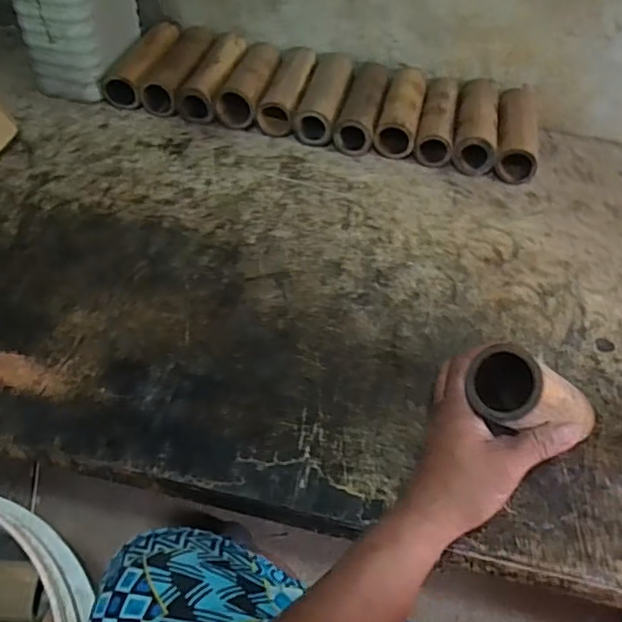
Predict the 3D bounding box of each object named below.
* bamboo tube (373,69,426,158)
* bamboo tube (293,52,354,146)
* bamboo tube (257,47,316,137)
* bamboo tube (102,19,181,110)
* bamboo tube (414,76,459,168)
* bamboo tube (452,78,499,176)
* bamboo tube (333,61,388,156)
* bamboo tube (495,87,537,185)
[{"bbox_3d":[0.133,-0.291,0.847,0.058,0.051,0.179,12,51,5],"label":"bamboo tube"},{"bbox_3d":[0.023,-0.310,0.855,0.055,0.048,0.182,11,51,5],"label":"bamboo tube"},{"bbox_3d":[-0.030,-0.323,0.862,0.053,0.047,0.183,11,51,5],"label":"bamboo tube"},{"bbox_3d":[-0.243,-0.369,0.878,0.062,0.046,0.175,13,51,7],"label":"bamboo tube"},{"bbox_3d":[0.183,-0.279,0.847,0.048,0.047,0.183,12,51,6],"label":"bamboo tube"},{"bbox_3d":[0.237,-0.269,0.838,0.059,0.053,0.187,12,51,6],"label":"bamboo tube"},{"bbox_3d":[0.077,-0.297,0.846,0.057,0.049,0.192,11,51,5],"label":"bamboo tube"},{"bbox_3d":[0.291,-0.254,0.832,0.058,0.051,0.181,12,51,6],"label":"bamboo tube"}]

